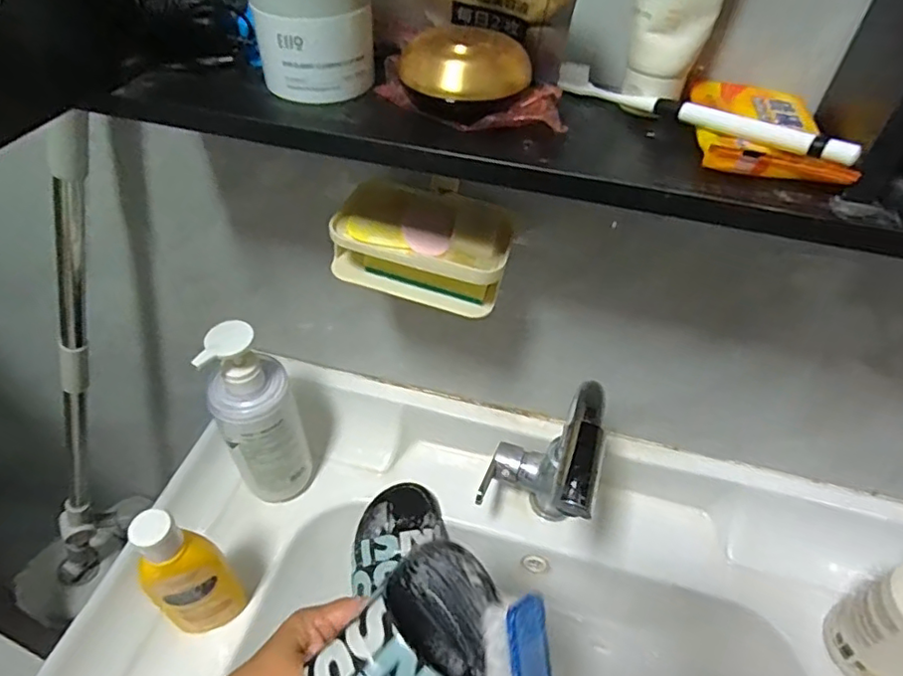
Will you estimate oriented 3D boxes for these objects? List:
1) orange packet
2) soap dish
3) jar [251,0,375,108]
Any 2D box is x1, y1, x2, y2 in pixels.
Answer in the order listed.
[{"bbox_3d":[0.176,-0.121,0.331,0.070,0.013,0.106,7,47,4],"label":"orange packet"},{"bbox_3d":[-0.021,-0.072,0.460,0.132,0.063,0.086,12,47,9],"label":"soap dish"},{"bbox_3d":[-0.085,-0.197,0.358,0.067,0.071,0.071,1,47,-1],"label":"jar"}]

